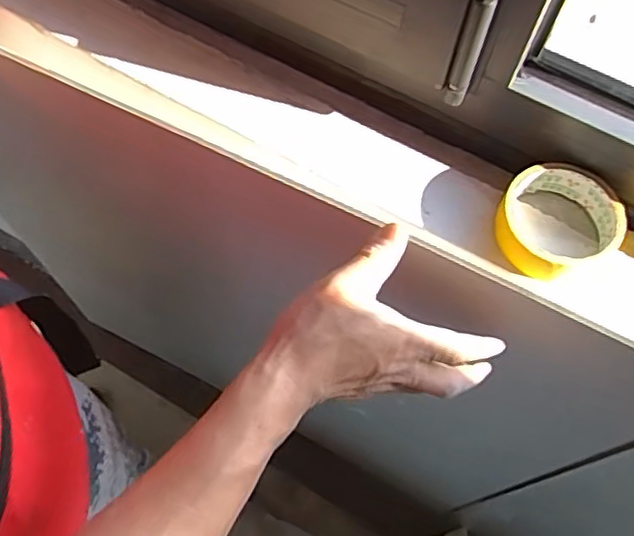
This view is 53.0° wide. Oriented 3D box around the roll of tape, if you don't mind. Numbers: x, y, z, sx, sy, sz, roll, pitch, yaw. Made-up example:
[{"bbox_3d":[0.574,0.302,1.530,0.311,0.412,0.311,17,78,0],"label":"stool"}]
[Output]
[{"bbox_3d":[0.182,-0.034,0.480,0.088,0.032,0.085,1,65,-1],"label":"roll of tape"}]

